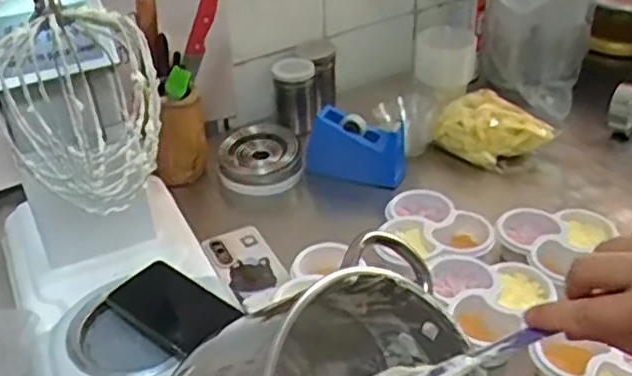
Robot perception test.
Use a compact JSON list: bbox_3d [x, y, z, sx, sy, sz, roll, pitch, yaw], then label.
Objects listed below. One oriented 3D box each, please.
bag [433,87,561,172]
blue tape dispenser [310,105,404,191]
[{"bbox_3d":[0.266,-0.090,1.061,0.117,0.077,0.155,-29,42,-34],"label":"bag"},{"bbox_3d":[0.059,-0.054,1.007,0.141,0.108,0.055,16,38,25],"label":"blue tape dispenser"}]

